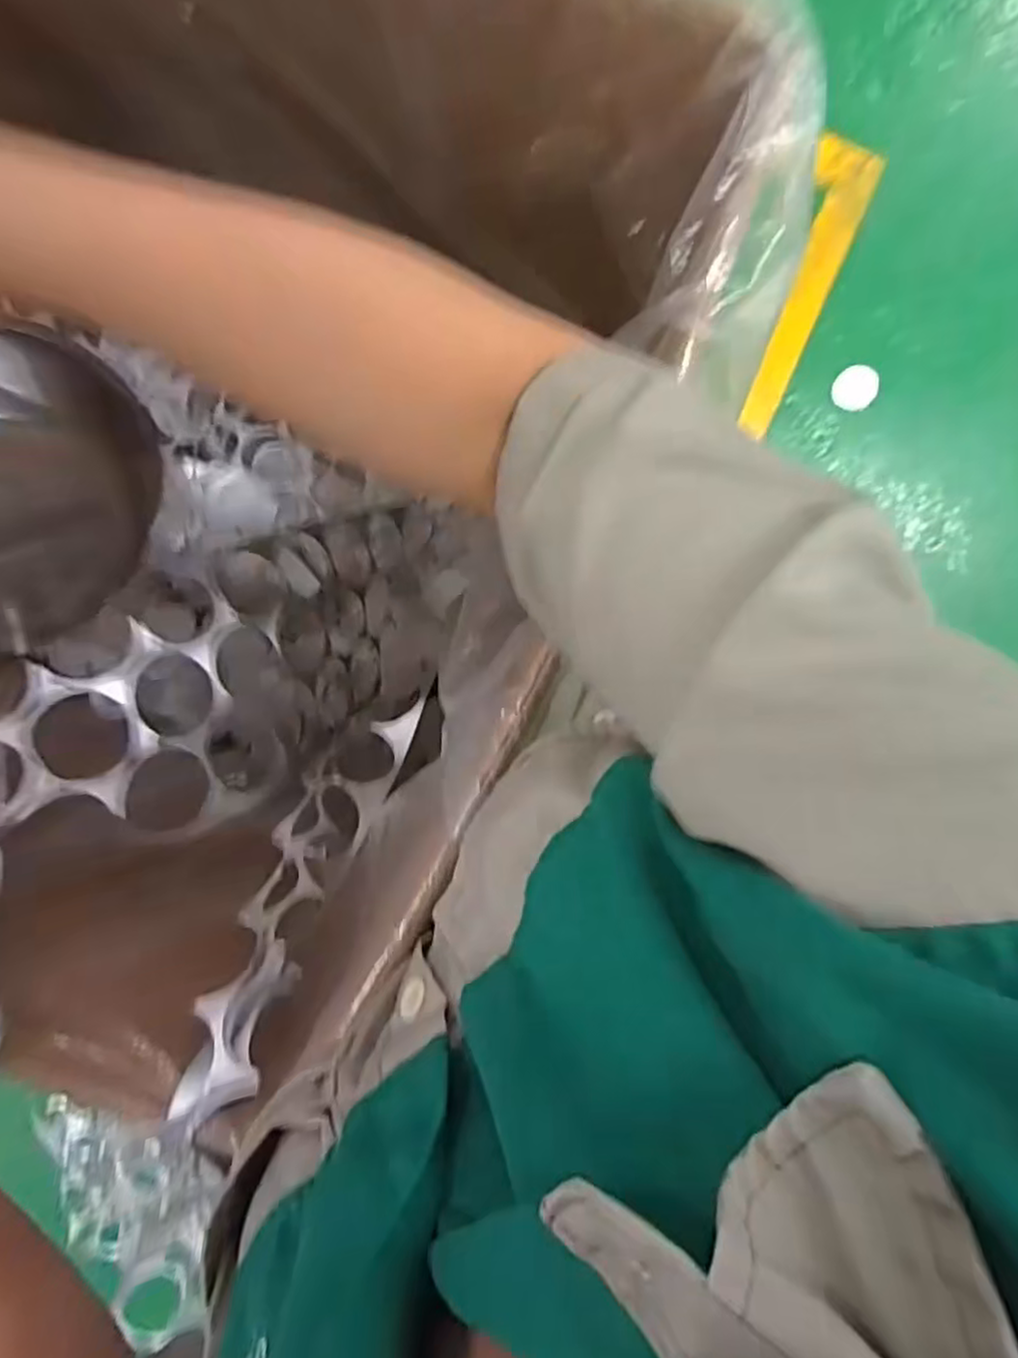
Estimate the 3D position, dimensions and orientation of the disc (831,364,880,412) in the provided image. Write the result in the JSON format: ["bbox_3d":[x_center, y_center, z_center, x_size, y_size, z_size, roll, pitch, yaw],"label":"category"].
[{"bbox_3d":[0.478,-0.401,0.962,0.065,0.014,0.060,0,98,3],"label":"disc"}]

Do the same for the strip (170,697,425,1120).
[{"bbox_3d":[-0.124,0.122,0.428,0.058,0.280,0.051,18,132,0],"label":"strip"}]

